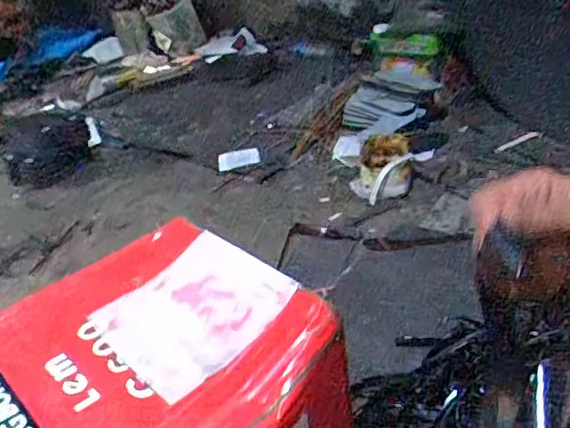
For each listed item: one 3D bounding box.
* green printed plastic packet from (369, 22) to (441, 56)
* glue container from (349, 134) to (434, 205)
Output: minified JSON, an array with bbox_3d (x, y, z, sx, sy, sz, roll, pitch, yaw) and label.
[{"bbox_3d":[0.346,-0.531,1.807,0.081,0.077,0.306,-20,33,-27],"label":"green printed plastic packet"},{"bbox_3d":[0.274,-0.125,1.520,0.199,0.098,0.291,1,30,14],"label":"glue container"}]

